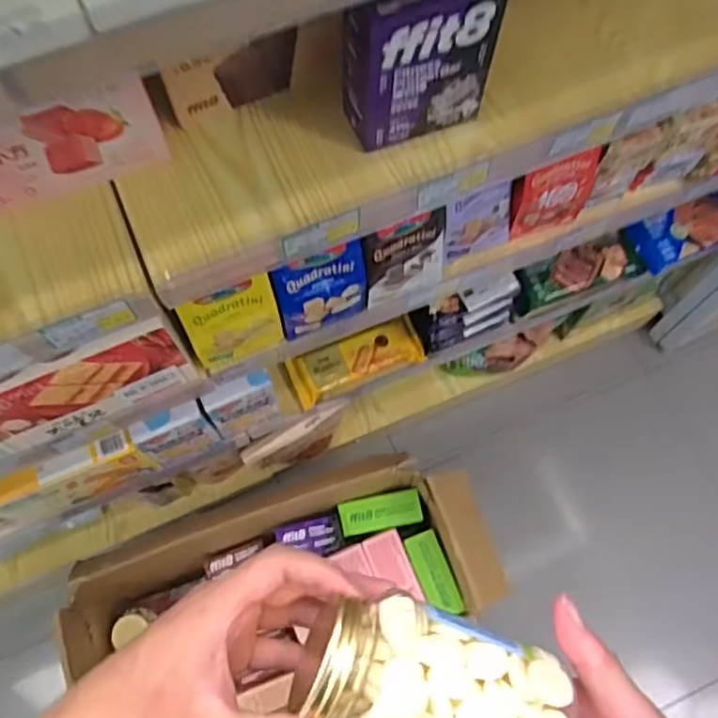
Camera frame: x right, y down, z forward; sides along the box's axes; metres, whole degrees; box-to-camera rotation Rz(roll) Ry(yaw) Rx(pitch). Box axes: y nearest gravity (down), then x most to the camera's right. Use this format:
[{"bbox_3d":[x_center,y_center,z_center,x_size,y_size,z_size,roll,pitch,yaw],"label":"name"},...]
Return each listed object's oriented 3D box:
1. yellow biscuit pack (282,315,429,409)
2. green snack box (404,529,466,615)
[{"bbox_3d":[-0.004,0.003,1.026,0.204,0.042,0.072,-22,71,-8],"label":"yellow biscuit pack"},{"bbox_3d":[0.122,0.350,1.105,0.056,0.032,0.136,-18,71,-7],"label":"green snack box"}]

